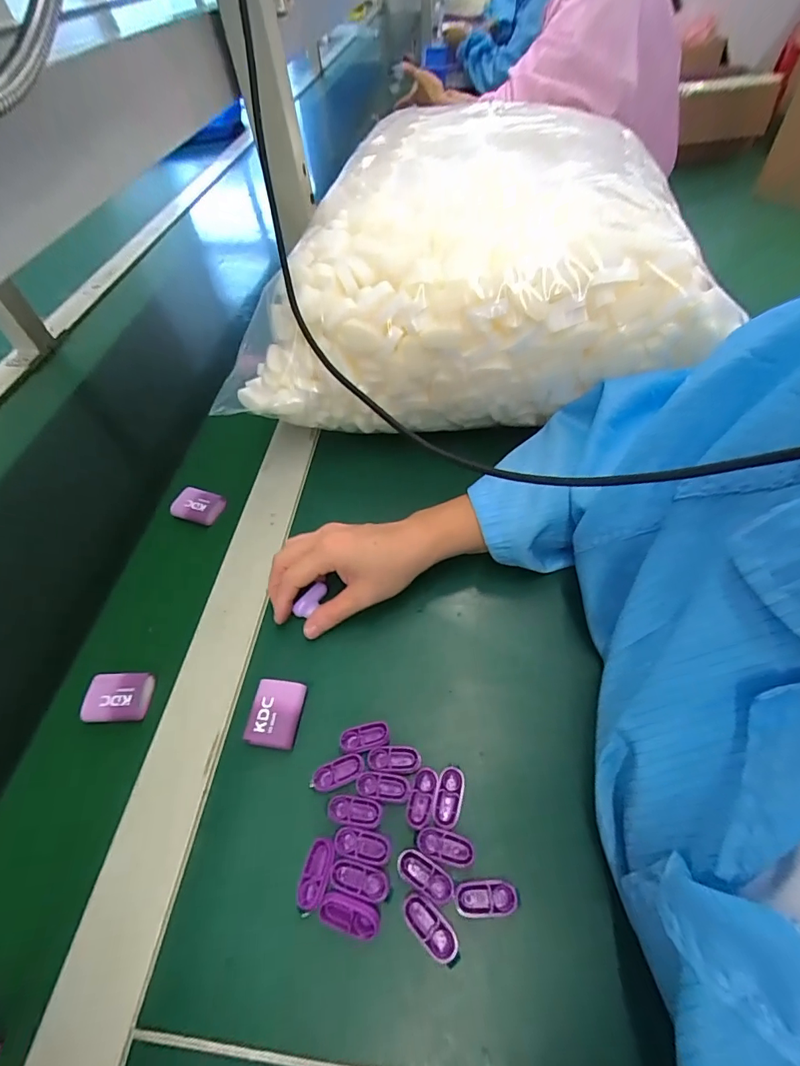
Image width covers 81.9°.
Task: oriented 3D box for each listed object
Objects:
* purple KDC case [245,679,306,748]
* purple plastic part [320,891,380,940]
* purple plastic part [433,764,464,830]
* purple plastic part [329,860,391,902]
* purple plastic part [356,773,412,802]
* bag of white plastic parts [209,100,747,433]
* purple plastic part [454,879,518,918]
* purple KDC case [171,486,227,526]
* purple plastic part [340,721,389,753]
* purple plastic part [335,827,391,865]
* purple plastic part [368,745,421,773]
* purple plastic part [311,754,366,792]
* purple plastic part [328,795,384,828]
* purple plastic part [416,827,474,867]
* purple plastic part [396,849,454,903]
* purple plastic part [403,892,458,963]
[{"bbox_3d":[-0.086,0.127,0.325,0.034,0.013,0.043,1,54,6],"label":"purple KDC case"},{"bbox_3d":[-0.028,0.214,0.258,0.033,0.007,0.015,12,56,14],"label":"purple plastic part"},{"bbox_3d":[0.031,0.168,0.293,0.016,0.008,0.034,10,55,13],"label":"purple plastic part"},{"bbox_3d":[-0.023,0.200,0.266,0.033,0.004,0.015,7,55,11],"label":"purple plastic part"},{"bbox_3d":[-0.011,0.162,0.295,0.033,0.004,0.014,4,54,8],"label":"purple plastic part"},{"bbox_3d":[0.052,-0.255,0.459,0.396,0.190,0.306,2,54,7],"label":"bag of white plastic parts"},{"bbox_3d":[0.048,0.206,0.260,0.035,0.004,0.016,-7,53,0],"label":"purple plastic part"},{"bbox_3d":[-0.200,-0.027,0.457,0.044,0.016,0.034,14,56,15],"label":"purple KDC case"},{"bbox_3d":[-0.024,0.139,0.316,0.033,0.004,0.017,-16,54,-6],"label":"purple plastic part"},{"bbox_3d":[-0.023,0.187,0.276,0.033,0.004,0.015,7,55,11],"label":"purple plastic part"},{"bbox_3d":[-0.003,0.150,0.306,0.034,0.004,0.016,1,54,6],"label":"purple plastic part"},{"bbox_3d":[-0.040,0.156,0.302,0.033,0.004,0.015,-20,54,-9],"label":"purple plastic part"},{"bbox_3d":[-0.029,0.174,0.288,0.033,0.004,0.015,4,54,9],"label":"purple plastic part"},{"bbox_3d":[0.027,0.186,0.273,0.033,0.004,0.015,9,55,12],"label":"purple plastic part"},{"bbox_3d":[0.014,0.197,0.265,0.034,0.004,0.014,23,59,21],"label":"purple plastic part"},{"bbox_3d":[0.016,0.217,0.254,0.034,0.004,0.016,34,63,26],"label":"purple plastic part"}]

